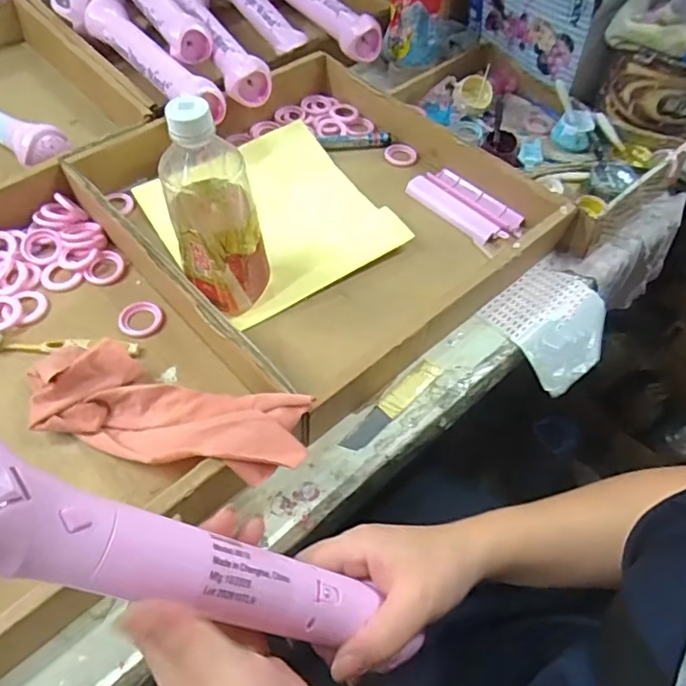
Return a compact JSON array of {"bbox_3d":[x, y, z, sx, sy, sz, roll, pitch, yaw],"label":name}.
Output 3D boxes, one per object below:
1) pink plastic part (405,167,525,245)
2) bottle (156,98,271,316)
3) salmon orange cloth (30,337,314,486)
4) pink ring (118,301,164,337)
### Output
[{"bbox_3d":[0.135,-0.152,0.604,0.124,0.011,0.059,39,62,21],"label":"pink plastic part"},{"bbox_3d":[-0.104,-0.111,0.454,0.069,0.178,0.083,-13,57,-12],"label":"bottle"},{"bbox_3d":[-0.134,0.045,0.416,0.233,0.047,0.087,10,54,20],"label":"salmon orange cloth"},{"bbox_3d":[-0.180,-0.022,0.498,0.038,0.007,0.038,1,55,-2],"label":"pink ring"}]

